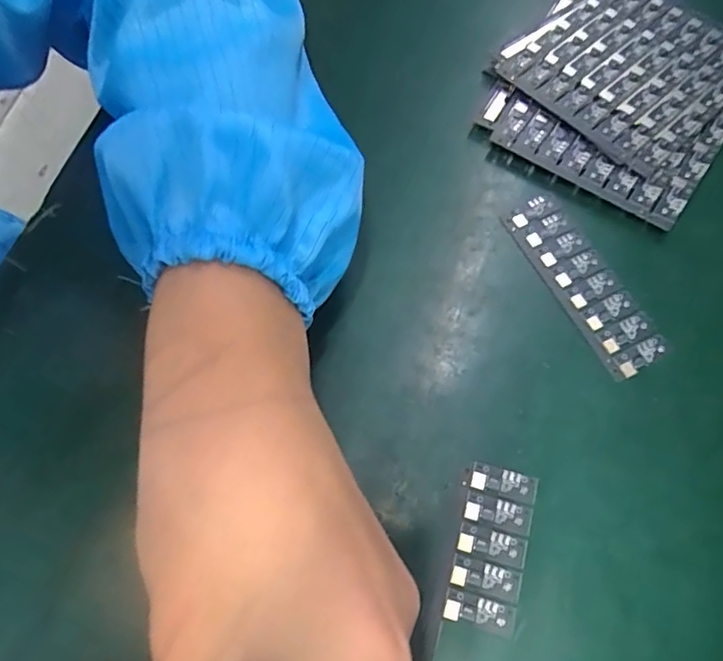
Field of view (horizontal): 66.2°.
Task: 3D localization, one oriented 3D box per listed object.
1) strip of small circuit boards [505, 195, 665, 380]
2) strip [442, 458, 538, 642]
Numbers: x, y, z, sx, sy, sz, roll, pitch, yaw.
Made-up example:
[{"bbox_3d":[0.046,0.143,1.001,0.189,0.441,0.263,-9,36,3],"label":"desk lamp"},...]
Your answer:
[{"bbox_3d":[0.101,-0.023,0.257,0.028,0.005,0.094,-25,70,-7],"label":"strip of small circuit boards"},{"bbox_3d":[0.051,0.084,0.217,0.026,0.004,0.059,14,70,8],"label":"strip"}]

